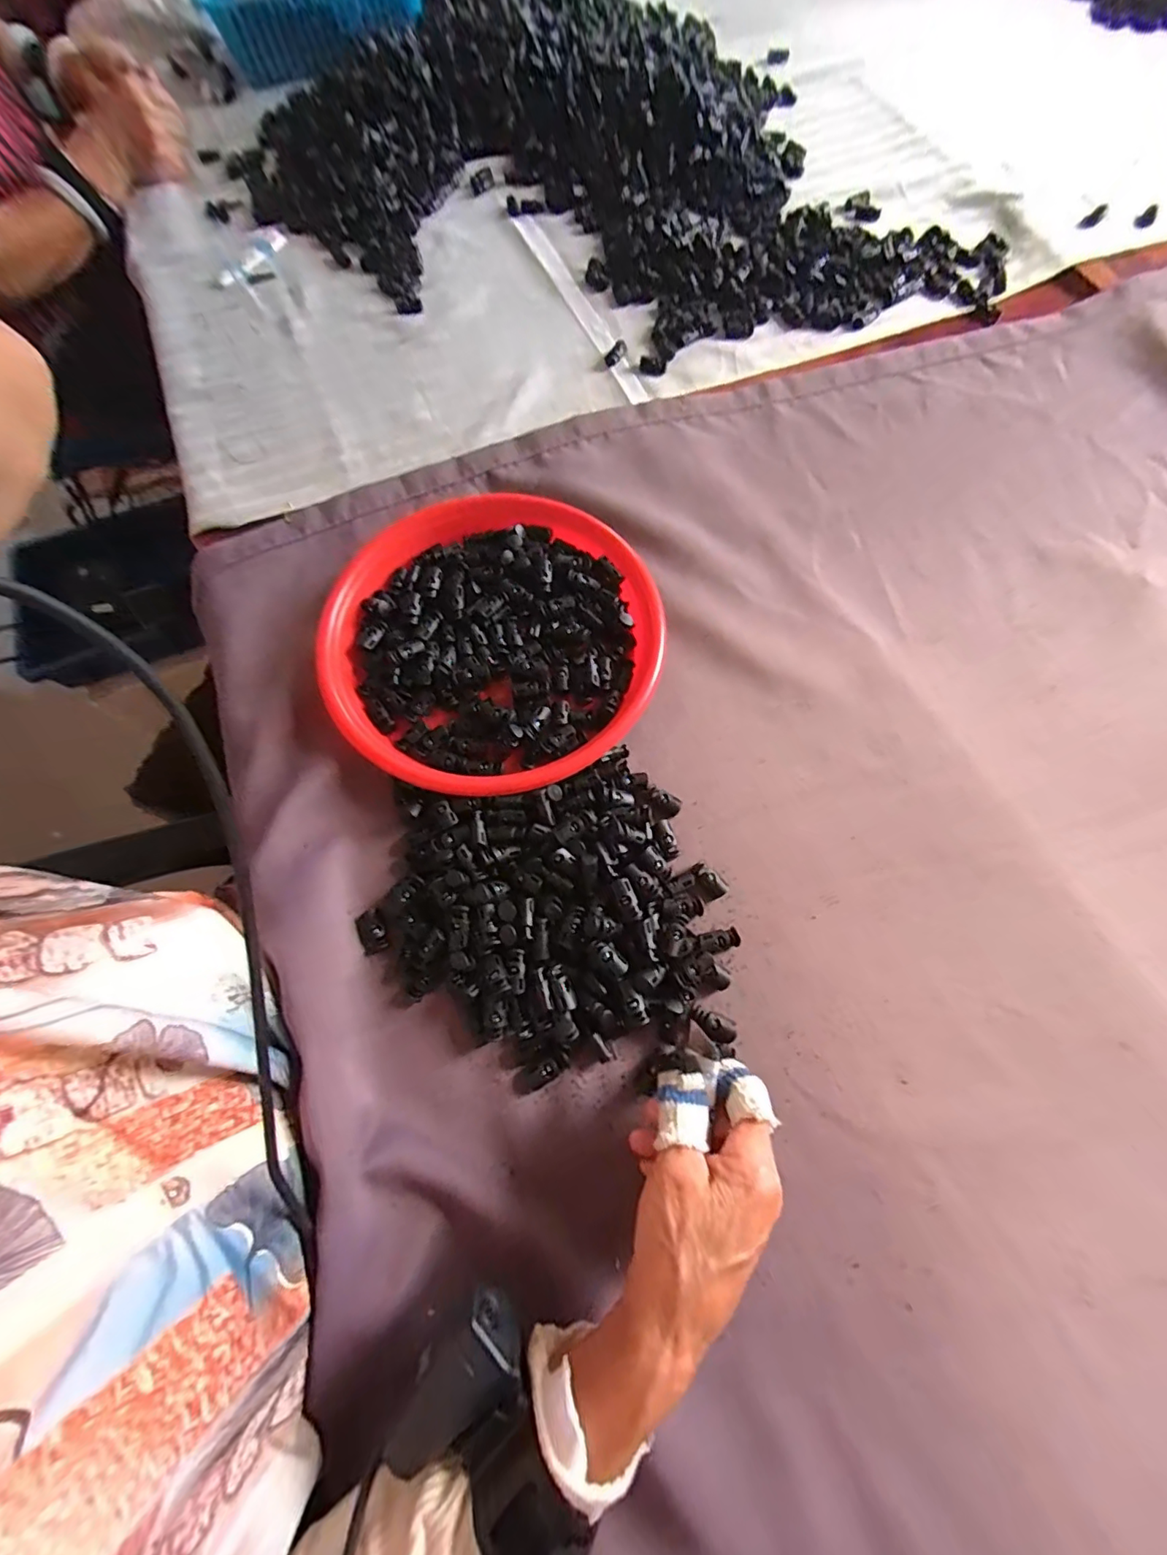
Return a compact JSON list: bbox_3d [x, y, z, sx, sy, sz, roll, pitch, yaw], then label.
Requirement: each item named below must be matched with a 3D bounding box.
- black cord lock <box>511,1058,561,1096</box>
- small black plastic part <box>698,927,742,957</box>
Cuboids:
[{"bbox_3d":[-0.029,0.184,0.331,0.032,0.011,0.015,-26,73,-7],"label":"black cord lock"},{"bbox_3d":[0.090,0.109,0.356,0.027,0.009,0.014,-13,72,-3],"label":"small black plastic part"}]

